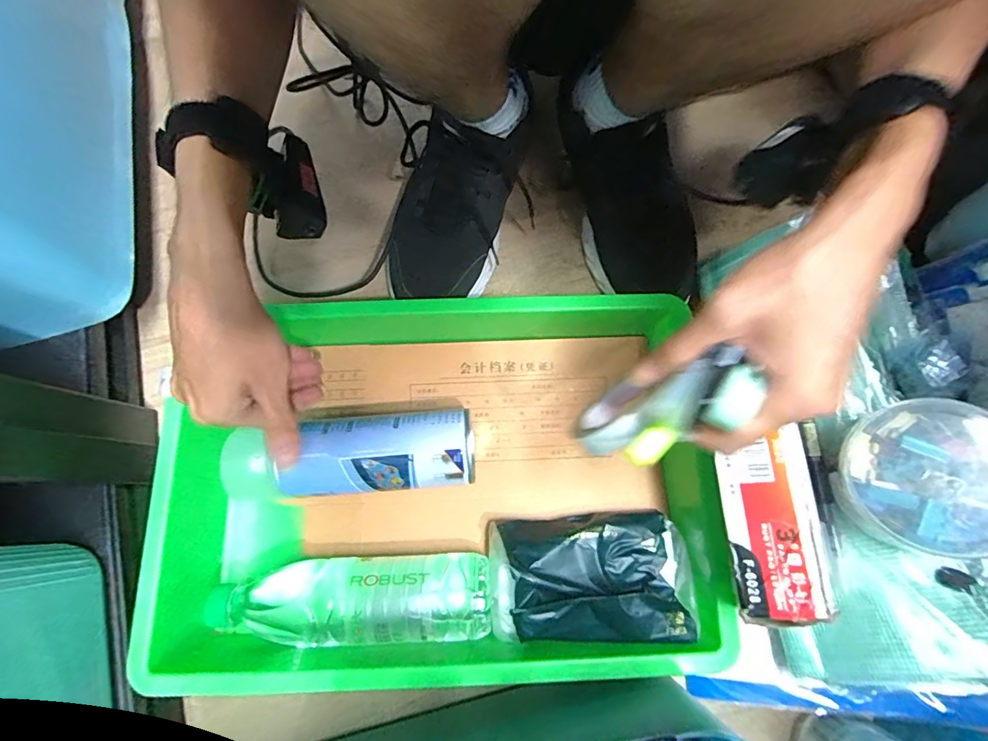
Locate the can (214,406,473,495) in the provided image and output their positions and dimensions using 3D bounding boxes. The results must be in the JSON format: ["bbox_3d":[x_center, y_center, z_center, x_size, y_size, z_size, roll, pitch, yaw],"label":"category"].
[{"bbox_3d":[-0.121,0.073,0.390,0.207,0.063,0.062,-4,76,-2],"label":"can"}]

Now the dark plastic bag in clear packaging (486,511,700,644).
[{"bbox_3d":[0.077,0.164,0.369,0.156,0.061,0.090,-3,76,-1],"label":"dark plastic bag in clear packaging"}]

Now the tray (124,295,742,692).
[{"bbox_3d":[-0.043,0.085,0.383,0.417,0.068,0.286,-2,76,-1],"label":"tray"}]

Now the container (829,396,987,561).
[{"bbox_3d":[0.283,0.068,0.294,0.095,0.038,0.100,27,96,33],"label":"container"}]

